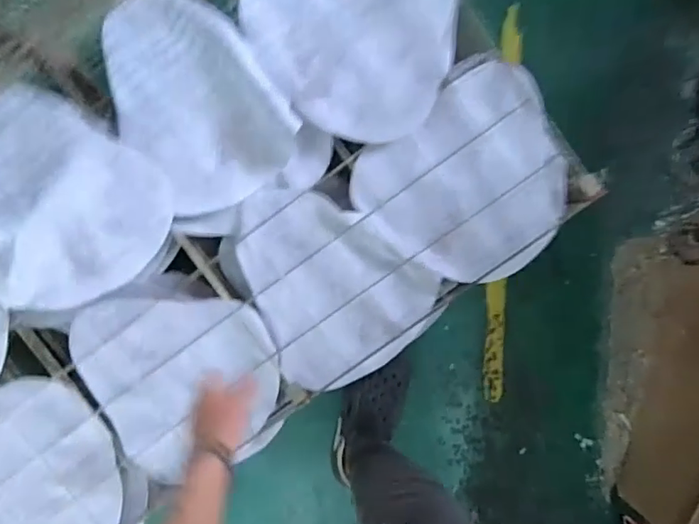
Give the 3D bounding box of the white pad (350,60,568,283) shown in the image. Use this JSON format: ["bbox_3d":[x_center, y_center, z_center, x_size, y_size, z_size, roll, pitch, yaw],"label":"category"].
[{"bbox_3d":[0.205,-0.124,0.893,0.326,0.029,0.299,-37,92,3],"label":"white pad"}]

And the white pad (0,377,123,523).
[{"bbox_3d":[-0.520,0.371,0.911,0.313,0.034,0.298,41,93,-1],"label":"white pad"}]

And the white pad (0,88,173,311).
[{"bbox_3d":[-0.479,-0.084,0.862,0.337,0.049,0.297,34,93,-1],"label":"white pad"}]

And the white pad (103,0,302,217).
[{"bbox_3d":[-0.252,-0.260,0.869,0.238,0.028,0.346,-36,92,3],"label":"white pad"}]

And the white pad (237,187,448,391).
[{"bbox_3d":[-0.017,0.025,0.908,0.282,0.036,0.334,-22,92,2],"label":"white pad"}]

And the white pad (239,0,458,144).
[{"bbox_3d":[-0.001,-0.374,0.862,0.320,0.026,0.332,8,93,1],"label":"white pad"}]

